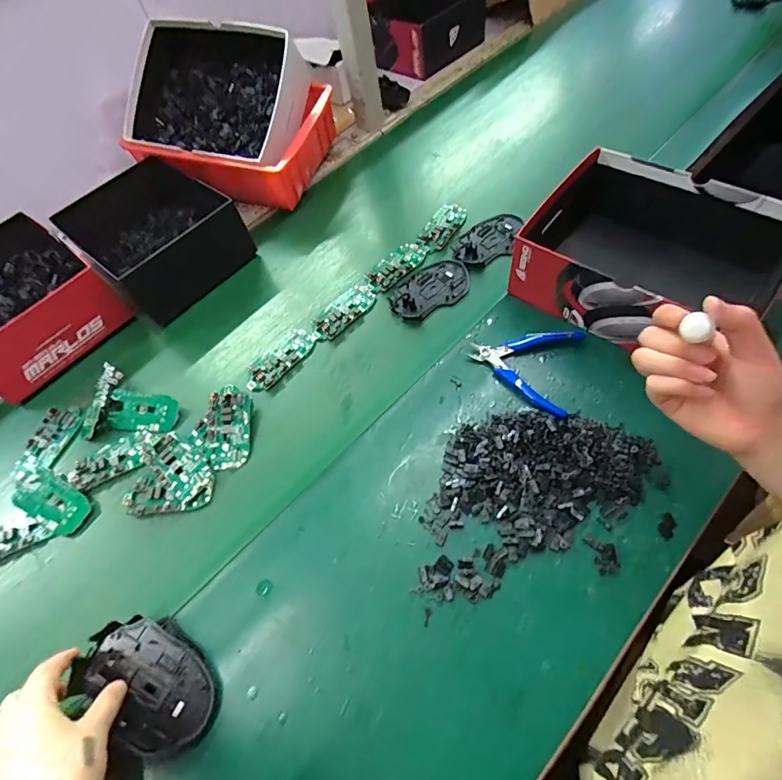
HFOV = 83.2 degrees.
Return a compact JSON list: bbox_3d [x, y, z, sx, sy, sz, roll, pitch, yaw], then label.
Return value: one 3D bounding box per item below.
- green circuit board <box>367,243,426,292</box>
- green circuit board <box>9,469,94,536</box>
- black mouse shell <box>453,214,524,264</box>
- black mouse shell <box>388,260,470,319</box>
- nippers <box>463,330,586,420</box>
[{"bbox_3d":[0.007,-0.175,0.613,0.045,0.007,0.094,37,70,26],"label":"green circuit board"},{"bbox_3d":[-0.375,0.121,0.485,0.089,0.008,0.046,23,65,21],"label":"green circuit board"},{"bbox_3d":[0.138,-0.212,0.617,0.111,0.016,0.067,-32,59,-11],"label":"black mouse shell"},{"bbox_3d":[0.052,-0.135,0.581,0.112,0.010,0.074,-36,60,-13],"label":"black mouse shell"},{"bbox_3d":[0.146,-0.031,0.490,0.112,0.019,0.106,13,61,16],"label":"nippers"}]

